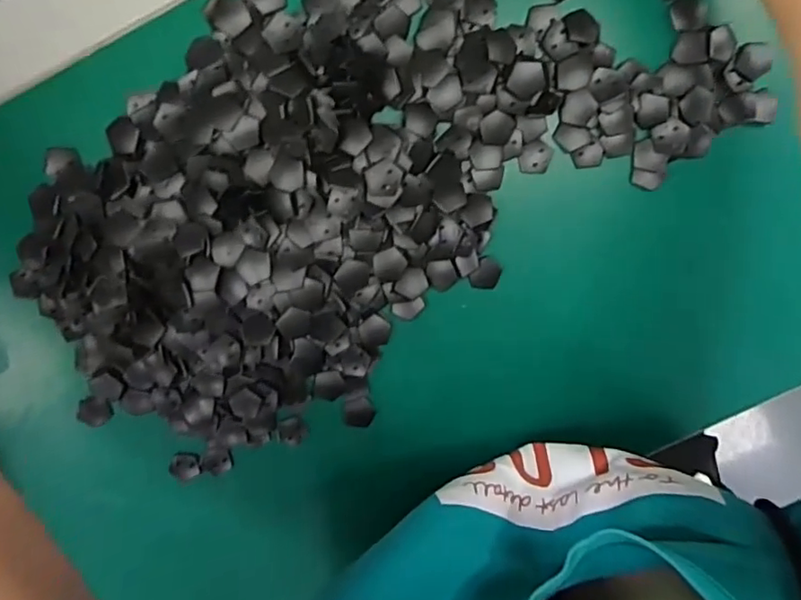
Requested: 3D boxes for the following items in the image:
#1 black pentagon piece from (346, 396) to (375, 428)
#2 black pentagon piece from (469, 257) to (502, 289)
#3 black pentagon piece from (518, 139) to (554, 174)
[{"bbox_3d":[-0.024,0.067,0.342,0.017,0.004,0.018,3,97,1],"label":"black pentagon piece"},{"bbox_3d":[0.049,-0.014,0.326,0.015,0.004,0.019,31,96,-2],"label":"black pentagon piece"},{"bbox_3d":[0.073,-0.077,0.313,0.017,0.005,0.018,21,97,-1],"label":"black pentagon piece"}]

